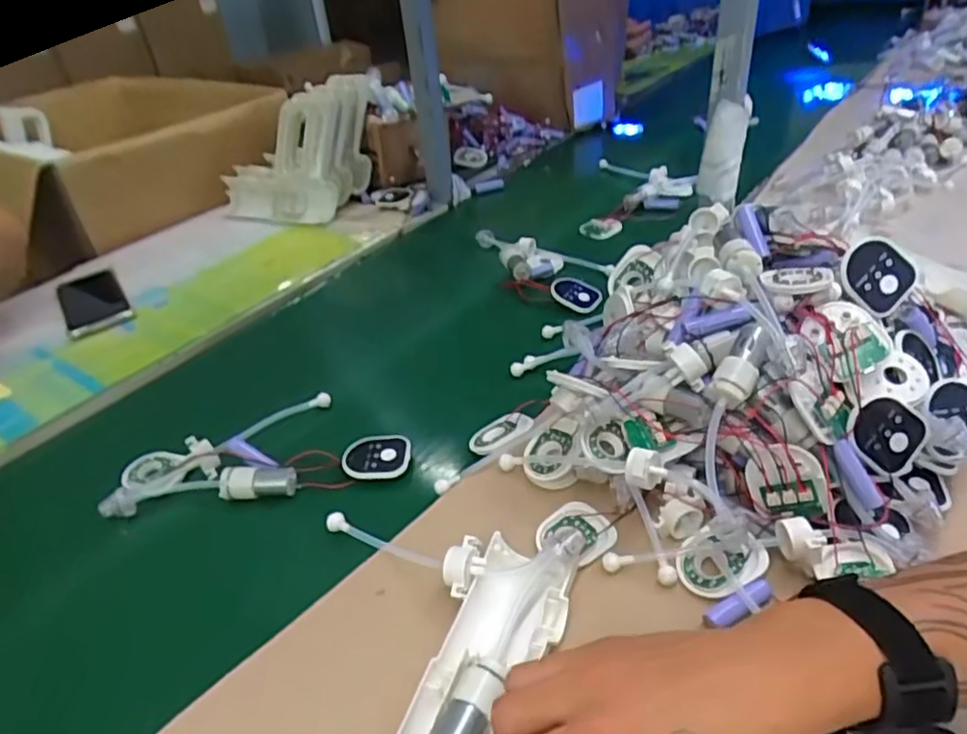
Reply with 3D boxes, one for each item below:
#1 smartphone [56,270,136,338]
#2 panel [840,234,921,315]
[{"bbox_3d":[-0.502,-0.085,0.827,0.073,0.007,0.115,-23,53,-26],"label":"smartphone"},{"bbox_3d":[0.296,-0.067,0.484,0.051,0.059,0.011,-49,5,-1],"label":"panel"}]

